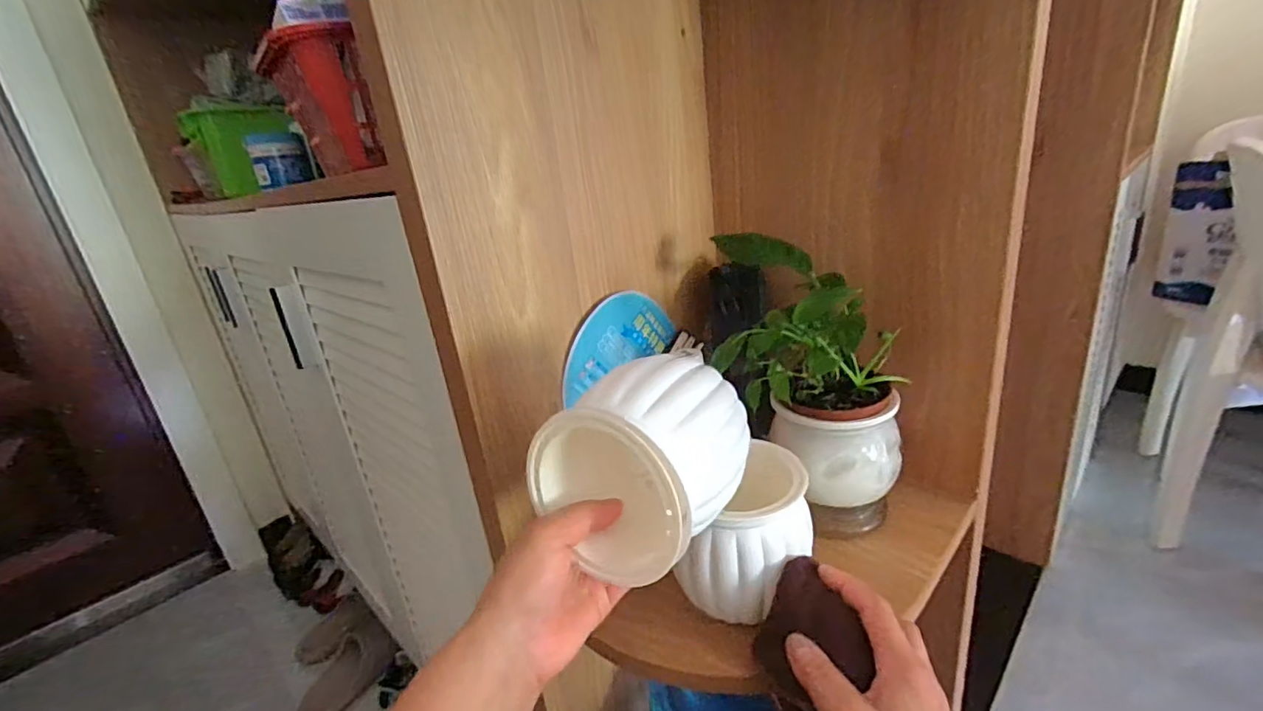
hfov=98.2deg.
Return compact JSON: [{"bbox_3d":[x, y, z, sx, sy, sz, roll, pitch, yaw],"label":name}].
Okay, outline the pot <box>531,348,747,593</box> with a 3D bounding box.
[{"bbox_3d":[0.009,0.063,0.335,0.099,0.106,0.105,6,25,33],"label":"pot"}]

